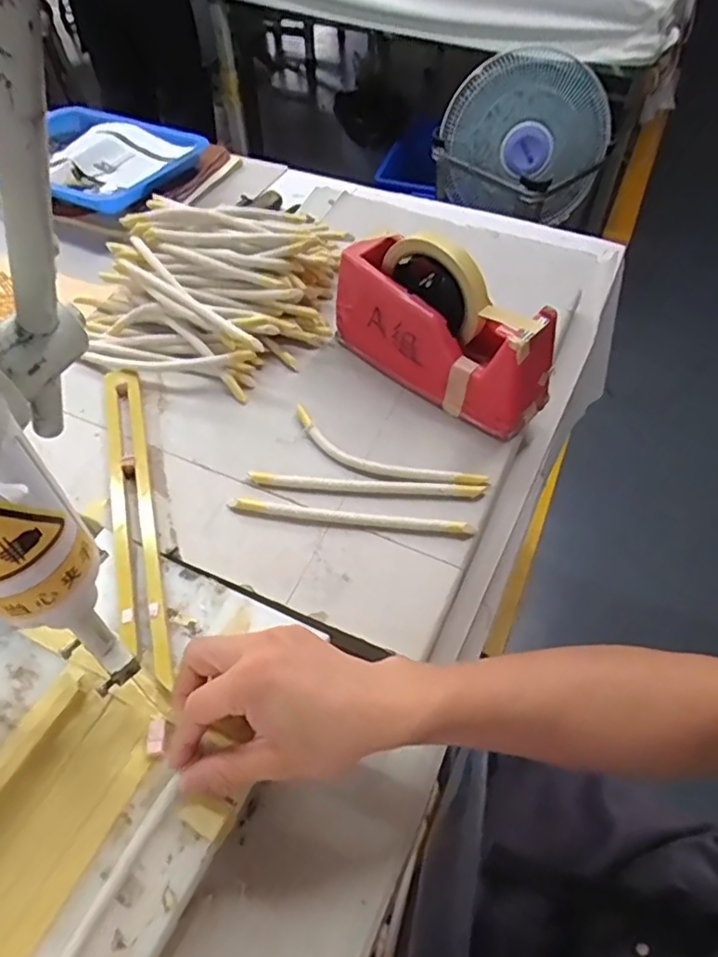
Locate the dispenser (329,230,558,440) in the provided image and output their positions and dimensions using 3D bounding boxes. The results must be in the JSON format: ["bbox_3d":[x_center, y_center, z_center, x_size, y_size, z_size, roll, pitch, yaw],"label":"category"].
[{"bbox_3d":[0.067,-0.136,0.534,0.203,0.119,0.062,36,61,25],"label":"dispenser"}]

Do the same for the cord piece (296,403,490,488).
[{"bbox_3d":[0.018,-0.017,0.516,0.175,0.011,0.039,21,55,16],"label":"cord piece"}]

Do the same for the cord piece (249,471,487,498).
[{"bbox_3d":[0.006,0.007,0.500,0.186,0.009,0.014,4,52,3],"label":"cord piece"}]

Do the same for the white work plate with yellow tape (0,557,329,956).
[{"bbox_3d":[-0.173,0.179,0.373,0.198,0.012,0.293,22,56,17],"label":"white work plate with yellow tape"}]

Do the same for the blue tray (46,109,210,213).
[{"bbox_3d":[-0.382,-0.453,0.880,0.279,0.032,0.231,18,54,11],"label":"blue tray"}]

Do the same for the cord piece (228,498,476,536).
[{"bbox_3d":[-0.007,0.031,0.483,0.189,0.009,0.012,7,53,5],"label":"cord piece"}]

